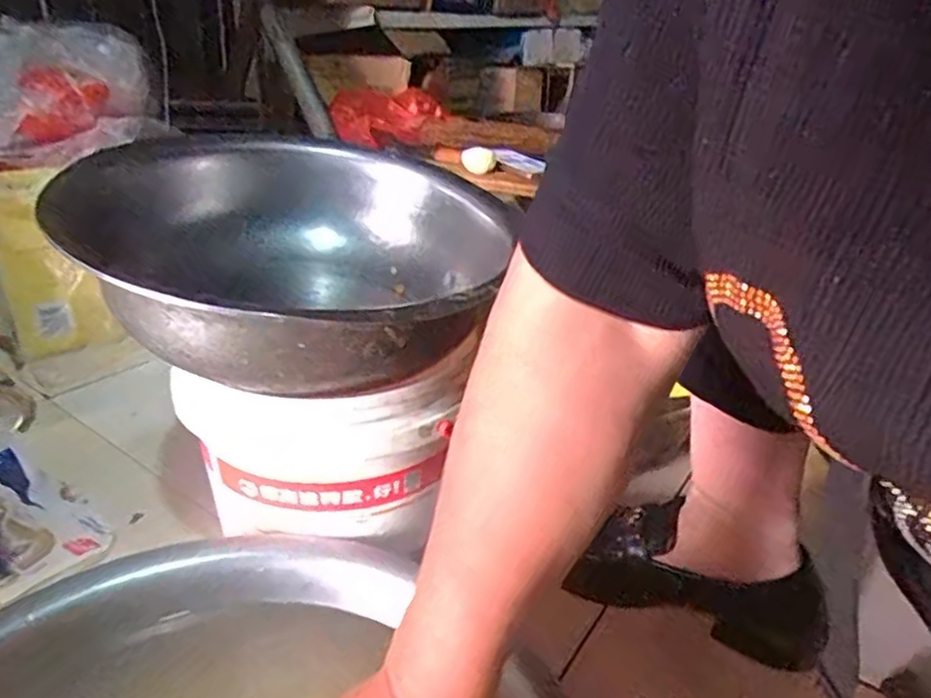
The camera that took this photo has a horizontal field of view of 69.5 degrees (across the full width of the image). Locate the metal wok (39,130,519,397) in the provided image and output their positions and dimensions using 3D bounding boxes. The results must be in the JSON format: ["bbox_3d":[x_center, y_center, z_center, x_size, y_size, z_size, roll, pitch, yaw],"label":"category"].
[{"bbox_3d":[-0.134,-0.072,0.546,0.300,0.110,0.322,2,26,-1],"label":"metal wok"}]

